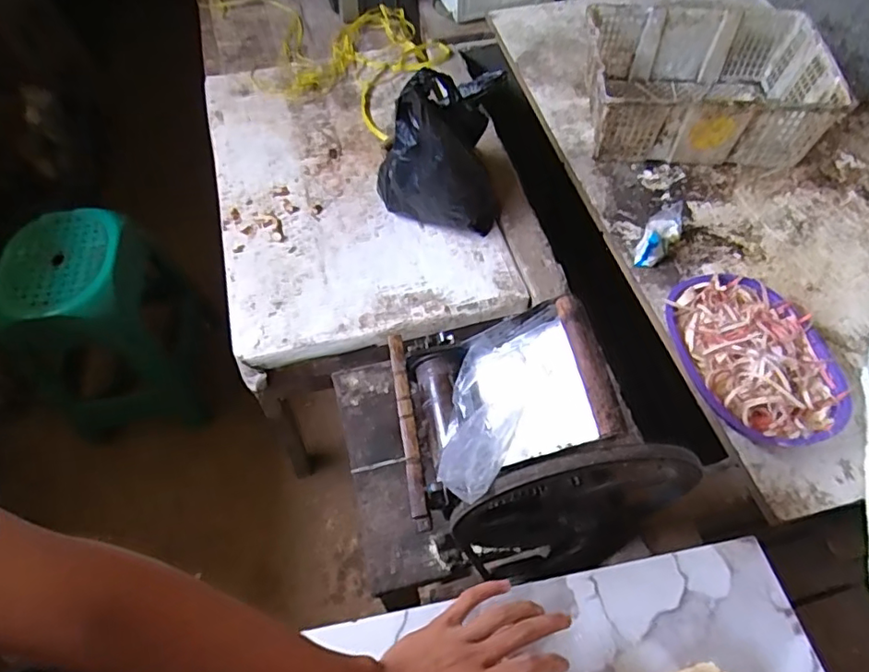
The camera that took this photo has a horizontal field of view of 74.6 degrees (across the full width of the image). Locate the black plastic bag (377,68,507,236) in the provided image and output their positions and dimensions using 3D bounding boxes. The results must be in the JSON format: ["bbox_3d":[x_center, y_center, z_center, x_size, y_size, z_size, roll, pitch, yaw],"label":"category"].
[{"bbox_3d":[0.010,-0.349,1.081,0.230,0.280,0.178,-8,56,-8],"label":"black plastic bag"}]

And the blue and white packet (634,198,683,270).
[{"bbox_3d":[0.425,-0.197,1.066,0.060,0.062,0.153,28,73,23],"label":"blue and white packet"}]

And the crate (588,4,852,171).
[{"bbox_3d":[0.576,-0.552,1.262,0.463,0.166,0.367,5,56,1],"label":"crate"}]

